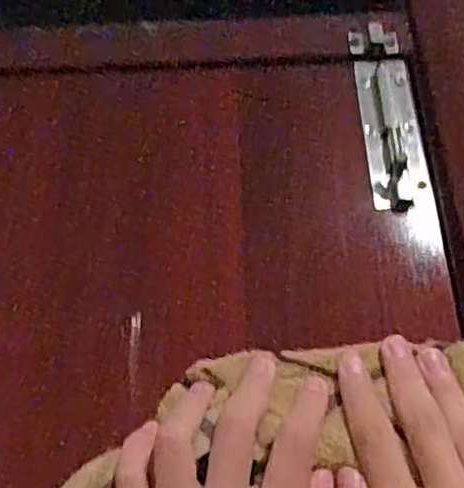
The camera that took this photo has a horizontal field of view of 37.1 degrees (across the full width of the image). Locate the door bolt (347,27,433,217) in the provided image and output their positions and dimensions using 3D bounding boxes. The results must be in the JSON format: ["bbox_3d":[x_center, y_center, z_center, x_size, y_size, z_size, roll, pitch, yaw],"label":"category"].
[{"bbox_3d":[0.103,-0.085,0.457,0.039,0.143,0.017,-13,-34,14],"label":"door bolt"}]

